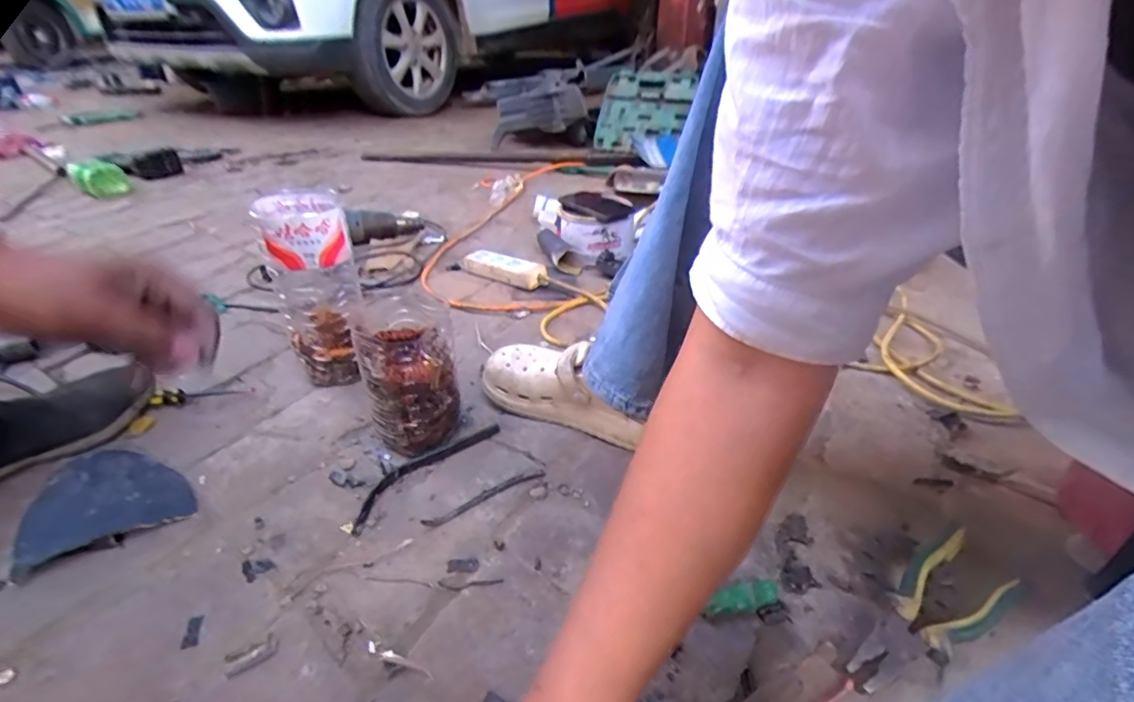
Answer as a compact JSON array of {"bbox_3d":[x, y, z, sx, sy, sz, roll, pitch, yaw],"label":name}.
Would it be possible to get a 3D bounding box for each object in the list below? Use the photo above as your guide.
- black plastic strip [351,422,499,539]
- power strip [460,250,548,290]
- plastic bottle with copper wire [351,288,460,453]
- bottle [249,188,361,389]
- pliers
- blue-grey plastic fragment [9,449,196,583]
[{"bbox_3d":[-0.157,0.128,0.582,0.040,0.012,0.190,24,40,33],"label":"black plastic strip"},{"bbox_3d":[-0.121,-0.153,0.986,0.198,0.033,0.047,20,37,28],"label":"power strip"},{"bbox_3d":[-0.172,0.029,0.592,0.096,0.166,0.088,-9,33,-14],"label":"plastic bottle with copper wire"},{"bbox_3d":[-0.317,-0.076,0.684,0.093,0.233,0.108,-15,35,-22],"label":"bottle"},{"bbox_3d":[0.292,0.213,0.431,0.176,0.027,0.065,-19,37,-27],"label":"pliers"},{"bbox_3d":[-0.463,0.149,0.531,0.139,0.040,0.118,-22,38,-31],"label":"blue-grey plastic fragment"}]

